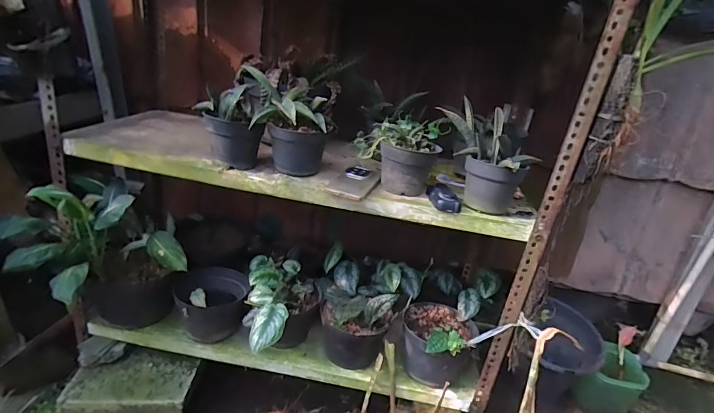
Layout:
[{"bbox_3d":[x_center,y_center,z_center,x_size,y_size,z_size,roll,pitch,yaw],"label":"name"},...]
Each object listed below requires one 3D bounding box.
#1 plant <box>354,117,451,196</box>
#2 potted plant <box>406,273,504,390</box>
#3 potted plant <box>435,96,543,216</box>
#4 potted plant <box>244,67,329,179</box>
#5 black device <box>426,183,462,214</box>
[{"bbox_3d":[0.087,-0.115,0.820,0.175,0.136,0.149,7,23,0],"label":"plant"},{"bbox_3d":[0.198,0.308,0.950,0.182,0.225,0.239,18,26,24],"label":"potted plant"},{"bbox_3d":[0.249,-0.088,0.779,0.125,0.164,0.178,-15,31,-41],"label":"potted plant"},{"bbox_3d":[-0.133,-0.154,0.759,0.144,0.184,0.142,3,23,-9],"label":"potted plant"},{"bbox_3d":[0.174,-0.021,0.789,0.055,0.027,0.101,4,24,-4],"label":"black device"}]

